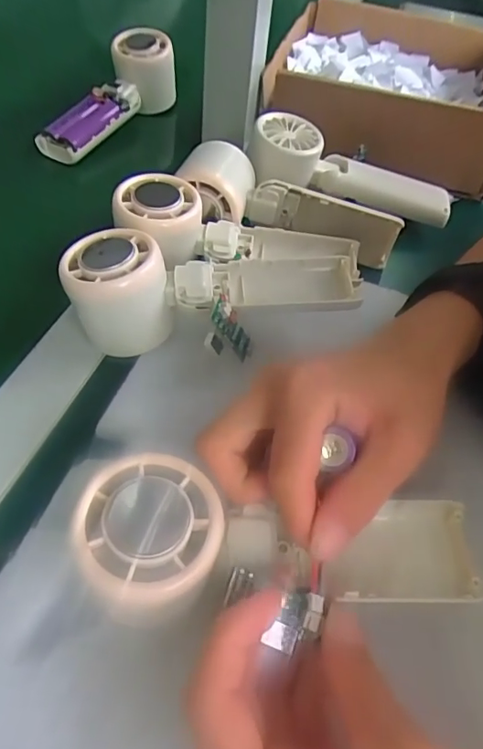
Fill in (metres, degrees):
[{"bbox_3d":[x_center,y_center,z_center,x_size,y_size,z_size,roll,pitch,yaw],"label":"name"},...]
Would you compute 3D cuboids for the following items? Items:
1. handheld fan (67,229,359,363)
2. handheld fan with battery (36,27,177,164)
[{"bbox_3d":[-0.012,-0.046,0.299,0.170,0.045,0.063,3,52,-6],"label":"handheld fan"},{"bbox_3d":[-0.119,-0.244,0.471,0.055,0.057,0.150,31,70,18],"label":"handheld fan with battery"}]

